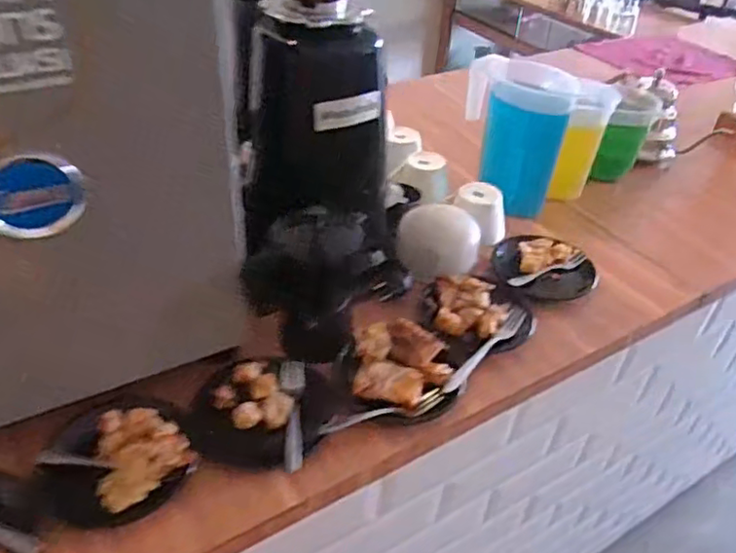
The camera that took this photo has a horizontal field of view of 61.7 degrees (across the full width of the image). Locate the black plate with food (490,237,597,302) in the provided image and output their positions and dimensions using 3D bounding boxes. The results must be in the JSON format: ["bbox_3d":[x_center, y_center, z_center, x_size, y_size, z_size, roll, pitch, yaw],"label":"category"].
[{"bbox_3d":[0.247,-0.015,0.858,0.138,0.027,0.123,11,40,8],"label":"black plate with food"}]

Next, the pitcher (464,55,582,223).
[{"bbox_3d":[0.222,-0.215,0.961,0.153,0.203,0.124,10,40,6],"label":"pitcher"}]

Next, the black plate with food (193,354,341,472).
[{"bbox_3d":[-0.110,0.143,0.653,0.141,0.034,0.134,3,39,-2],"label":"black plate with food"}]

